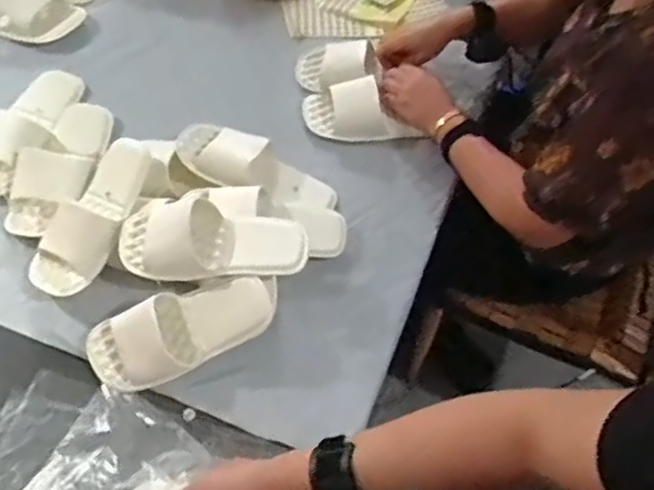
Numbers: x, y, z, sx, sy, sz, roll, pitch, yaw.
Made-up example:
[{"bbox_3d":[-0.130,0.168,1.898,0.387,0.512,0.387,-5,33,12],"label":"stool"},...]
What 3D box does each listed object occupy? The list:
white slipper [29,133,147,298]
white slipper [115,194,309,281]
[{"bbox_3d":[-0.307,-0.051,0.873,0.105,0.066,0.237,23,71,11],"label":"white slipper"},{"bbox_3d":[-0.142,-0.014,0.837,0.235,0.058,0.108,1,57,-2],"label":"white slipper"}]

